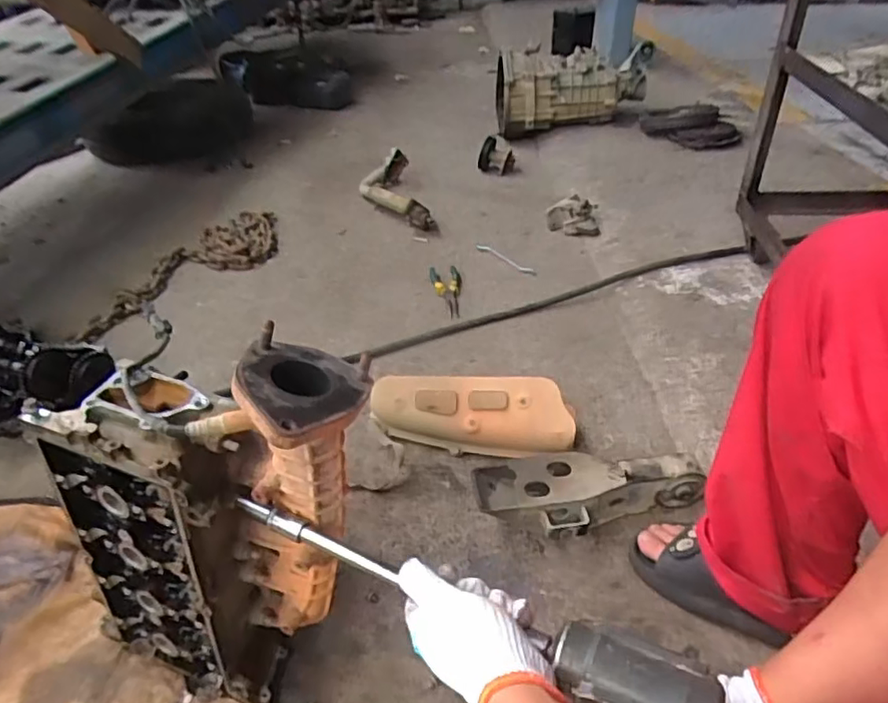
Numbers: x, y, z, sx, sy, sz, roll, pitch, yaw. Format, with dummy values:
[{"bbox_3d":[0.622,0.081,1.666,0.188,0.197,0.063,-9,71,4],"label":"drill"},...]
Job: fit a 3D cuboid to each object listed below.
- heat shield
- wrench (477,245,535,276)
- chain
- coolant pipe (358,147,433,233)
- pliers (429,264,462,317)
[{"bbox_3d":[0.042,0.100,0.943,0.307,0.123,0.043,0,1,10],"label":"heat shield"},{"bbox_3d":[0.149,-0.221,1.434,0.035,0.015,0.185,-31,46,-33],"label":"wrench"},{"bbox_3d":[-0.619,-0.206,1.441,0.229,0.038,0.601,24,44,31],"label":"chain"},{"bbox_3d":[-0.149,-0.454,1.701,0.161,0.071,0.448,-9,37,-9],"label":"coolant pipe"},{"bbox_3d":[0.004,-0.139,1.325,0.069,0.030,0.197,-1,37,1],"label":"pliers"}]

